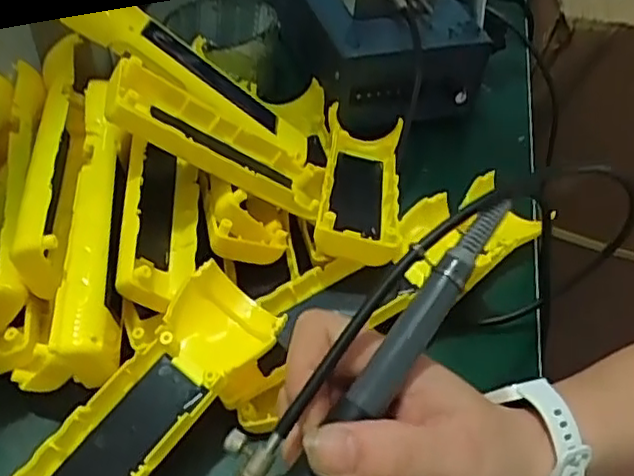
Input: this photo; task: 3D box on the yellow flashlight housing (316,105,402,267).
[{"bbox_3d":[0.026,-0.035,0.395,0.045,0.028,0.158,6,30,2],"label":"yellow flashlight housing"}]

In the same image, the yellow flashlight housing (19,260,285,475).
[{"bbox_3d":[-0.082,0.085,0.290,0.045,0.025,0.163,32,66,23],"label":"yellow flashlight housing"}]

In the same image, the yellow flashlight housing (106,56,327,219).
[{"bbox_3d":[-0.051,-0.047,0.356,0.134,0.025,0.049,24,36,-37],"label":"yellow flashlight housing"}]

